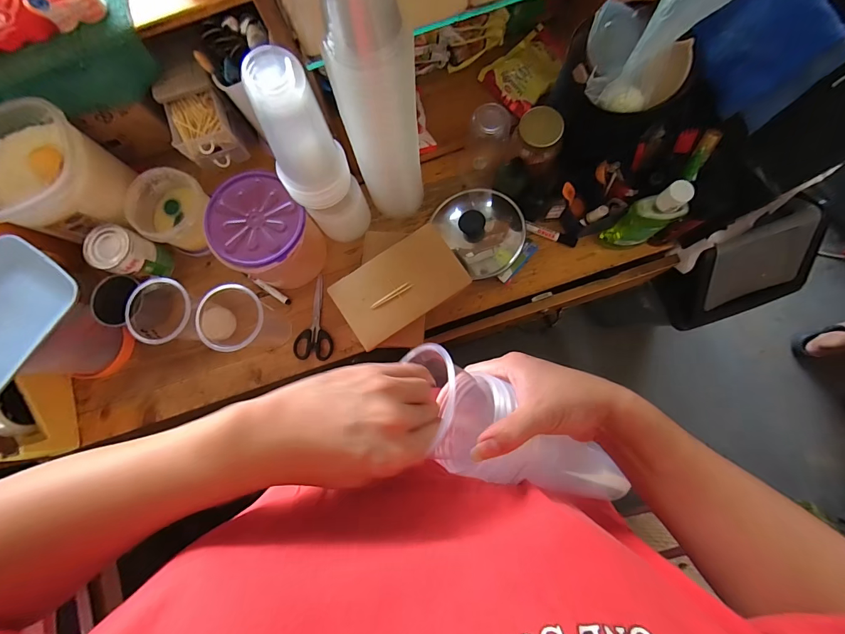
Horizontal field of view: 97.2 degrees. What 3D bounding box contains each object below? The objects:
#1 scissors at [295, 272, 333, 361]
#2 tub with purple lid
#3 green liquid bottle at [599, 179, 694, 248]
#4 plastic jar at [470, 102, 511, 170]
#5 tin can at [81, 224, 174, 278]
[{"bbox_3d":[-0.182,0.000,0.642,0.064,0.009,0.145,3,83,4],"label":"scissors"},{"bbox_3d":[-0.240,-0.126,0.595,0.127,0.139,0.139,0,83,3],"label":"tub with purple lid"},{"bbox_3d":[0.329,-0.144,0.553,0.064,0.174,0.037,-16,82,1],"label":"green liquid bottle"},{"bbox_3d":[0.109,-0.285,0.610,0.059,0.137,0.058,0,83,3],"label":"plastic jar"},{"bbox_3d":[-0.485,-0.103,0.623,0.072,0.092,0.070,0,83,3],"label":"tin can"}]

